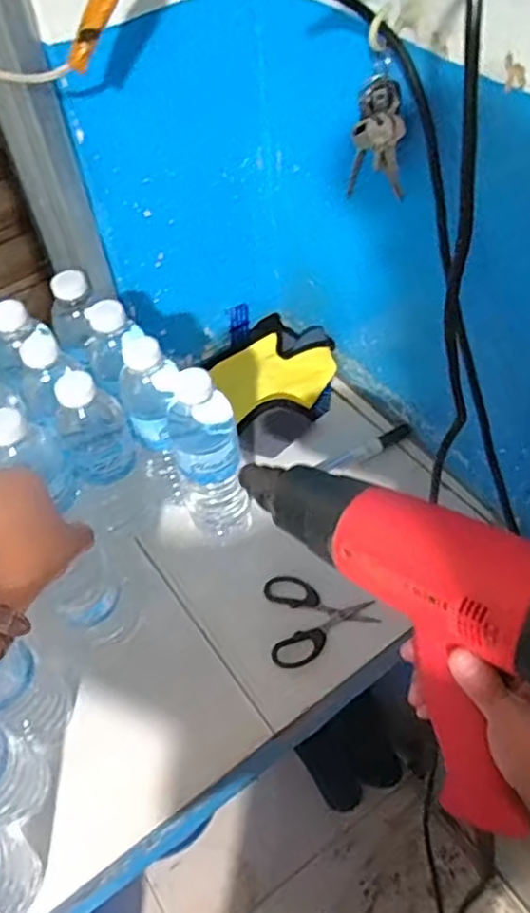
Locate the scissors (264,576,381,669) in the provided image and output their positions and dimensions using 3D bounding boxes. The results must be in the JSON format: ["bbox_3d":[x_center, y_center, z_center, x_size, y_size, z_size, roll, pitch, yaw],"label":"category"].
[{"bbox_3d":[0.054,0.148,0.621,0.101,0.011,0.089,-8,53,-1],"label":"scissors"}]

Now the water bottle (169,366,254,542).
[{"bbox_3d":[-0.049,0.003,0.614,0.062,0.205,0.057,-17,54,-8],"label":"water bottle"}]

